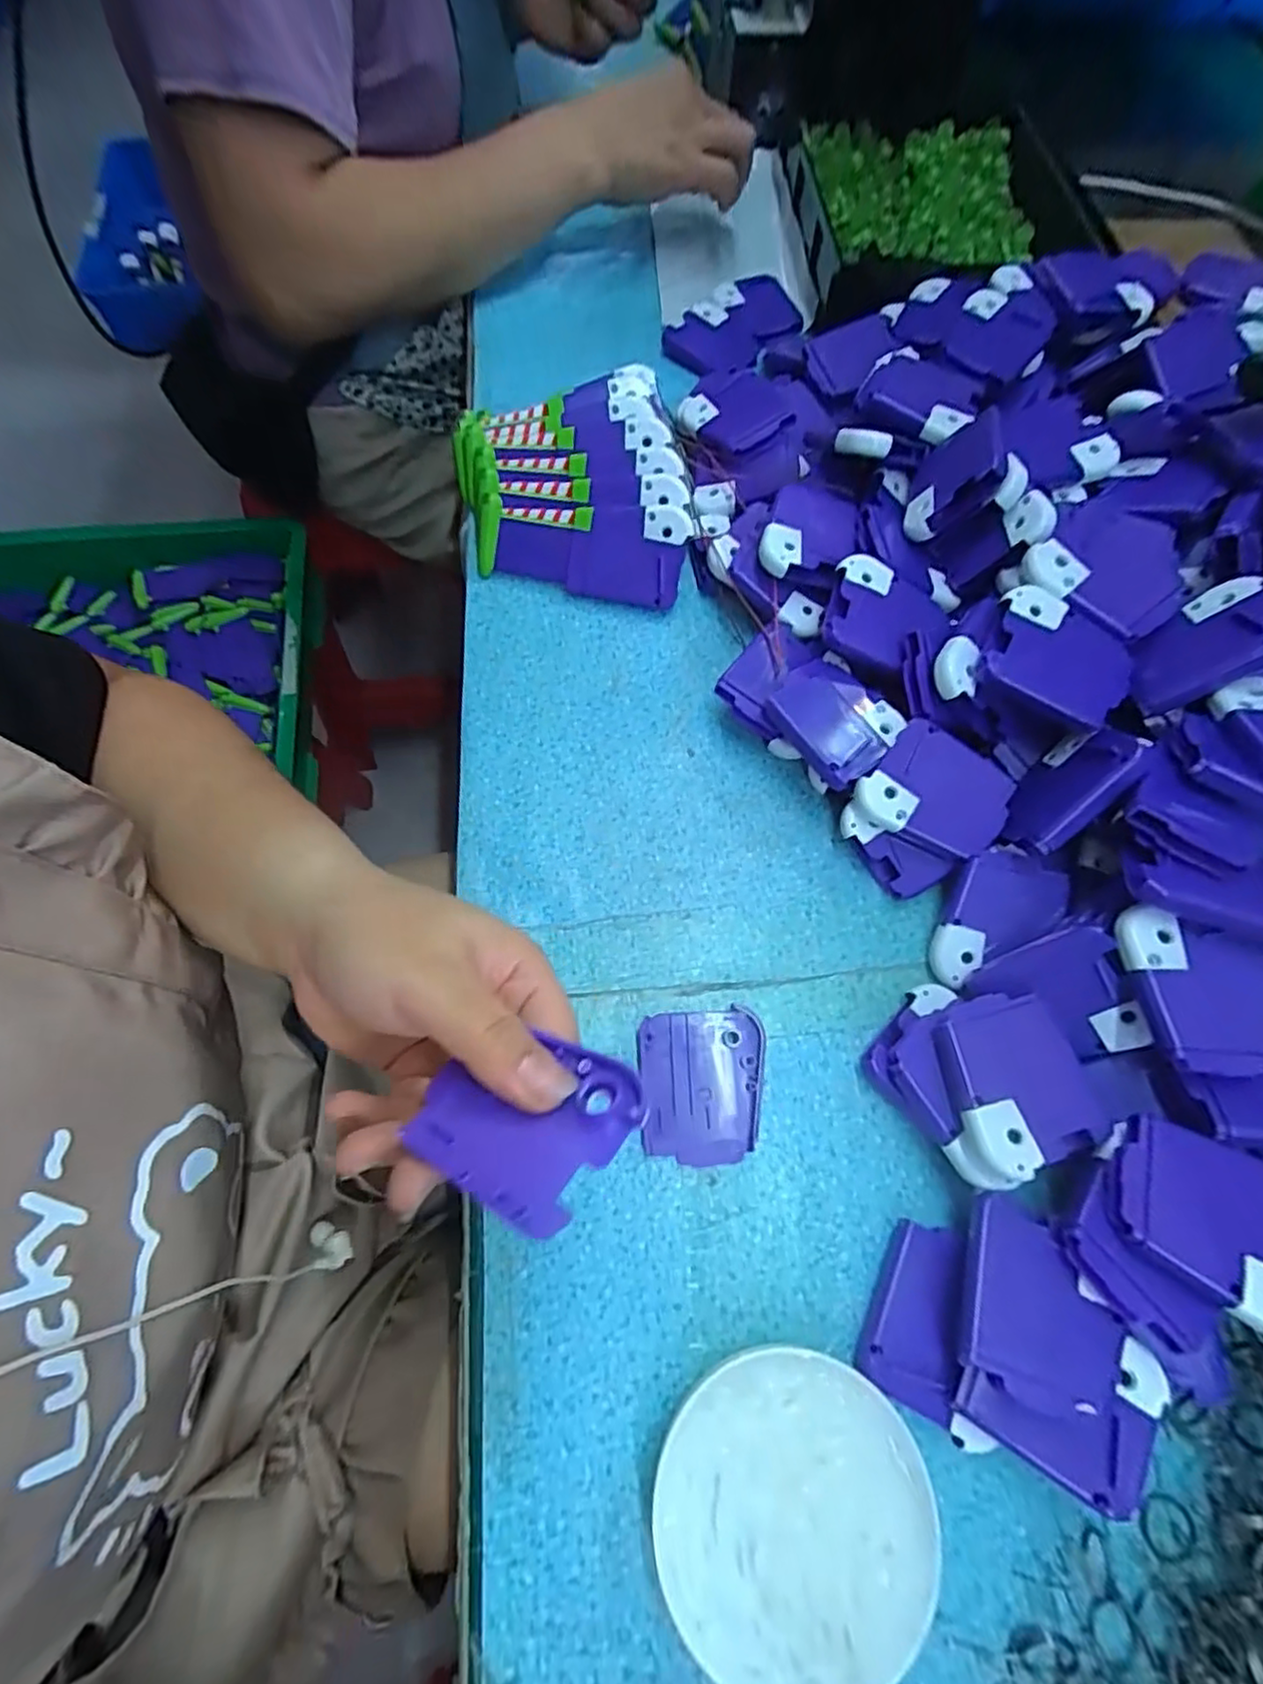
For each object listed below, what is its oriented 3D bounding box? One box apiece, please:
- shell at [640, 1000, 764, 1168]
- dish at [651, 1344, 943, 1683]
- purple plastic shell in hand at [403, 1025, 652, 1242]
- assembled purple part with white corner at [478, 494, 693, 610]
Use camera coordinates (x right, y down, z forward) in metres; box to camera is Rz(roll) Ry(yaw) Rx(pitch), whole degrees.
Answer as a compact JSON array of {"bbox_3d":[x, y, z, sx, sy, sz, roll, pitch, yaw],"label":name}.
[{"bbox_3d":[0.031,0.104,0.292,0.052,0.006,0.060,-3,67,-2],"label":"shell"},{"bbox_3d":[0.054,0.225,0.232,0.090,0.023,0.086,0,67,-1],"label":"dish"},{"bbox_3d":[-0.032,0.080,0.202,0.060,0.006,0.050,20,50,26],"label":"purple plastic shell in hand"},{"bbox_3d":[-0.028,-0.168,0.390,0.115,0.018,0.051,12,111,8],"label":"assembled purple part with white corner"}]

